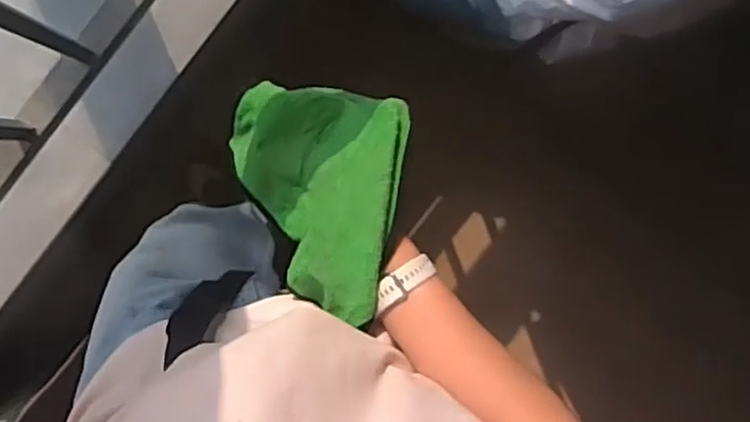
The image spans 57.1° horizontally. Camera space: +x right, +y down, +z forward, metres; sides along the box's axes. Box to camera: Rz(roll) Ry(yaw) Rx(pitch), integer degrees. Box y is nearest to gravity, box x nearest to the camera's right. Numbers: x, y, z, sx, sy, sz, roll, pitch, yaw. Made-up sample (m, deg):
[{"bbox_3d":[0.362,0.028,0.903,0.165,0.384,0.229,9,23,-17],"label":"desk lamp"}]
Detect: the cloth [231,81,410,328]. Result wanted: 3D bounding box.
[{"bbox_3d":[-0.061,-0.019,0.610,0.149,0.115,0.188,13,94,-6],"label":"cloth"}]

